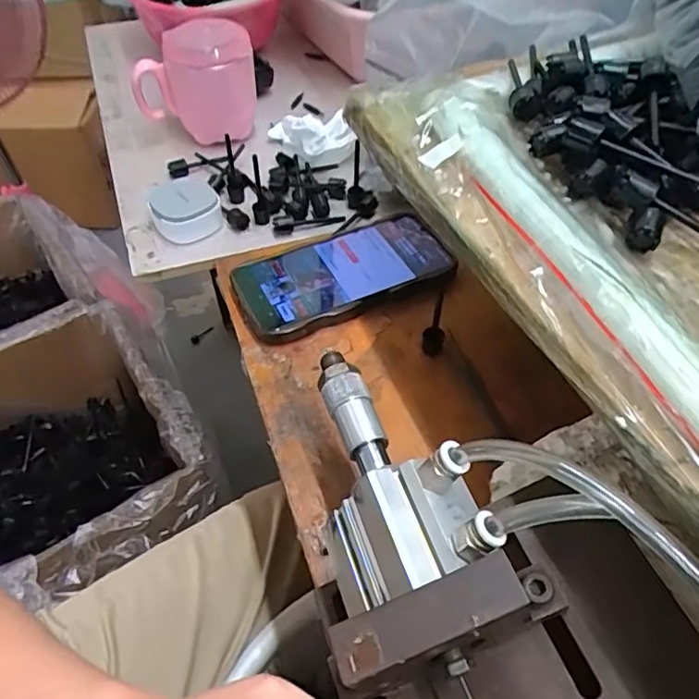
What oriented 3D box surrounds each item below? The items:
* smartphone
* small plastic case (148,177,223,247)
[{"bbox_3d":[-0.002,-0.058,0.435,0.167,0.017,0.078,-20,54,-16],"label":"smartphone"},{"bbox_3d":[-0.138,-0.123,0.479,0.055,0.028,0.062,-9,52,-9],"label":"small plastic case"}]

